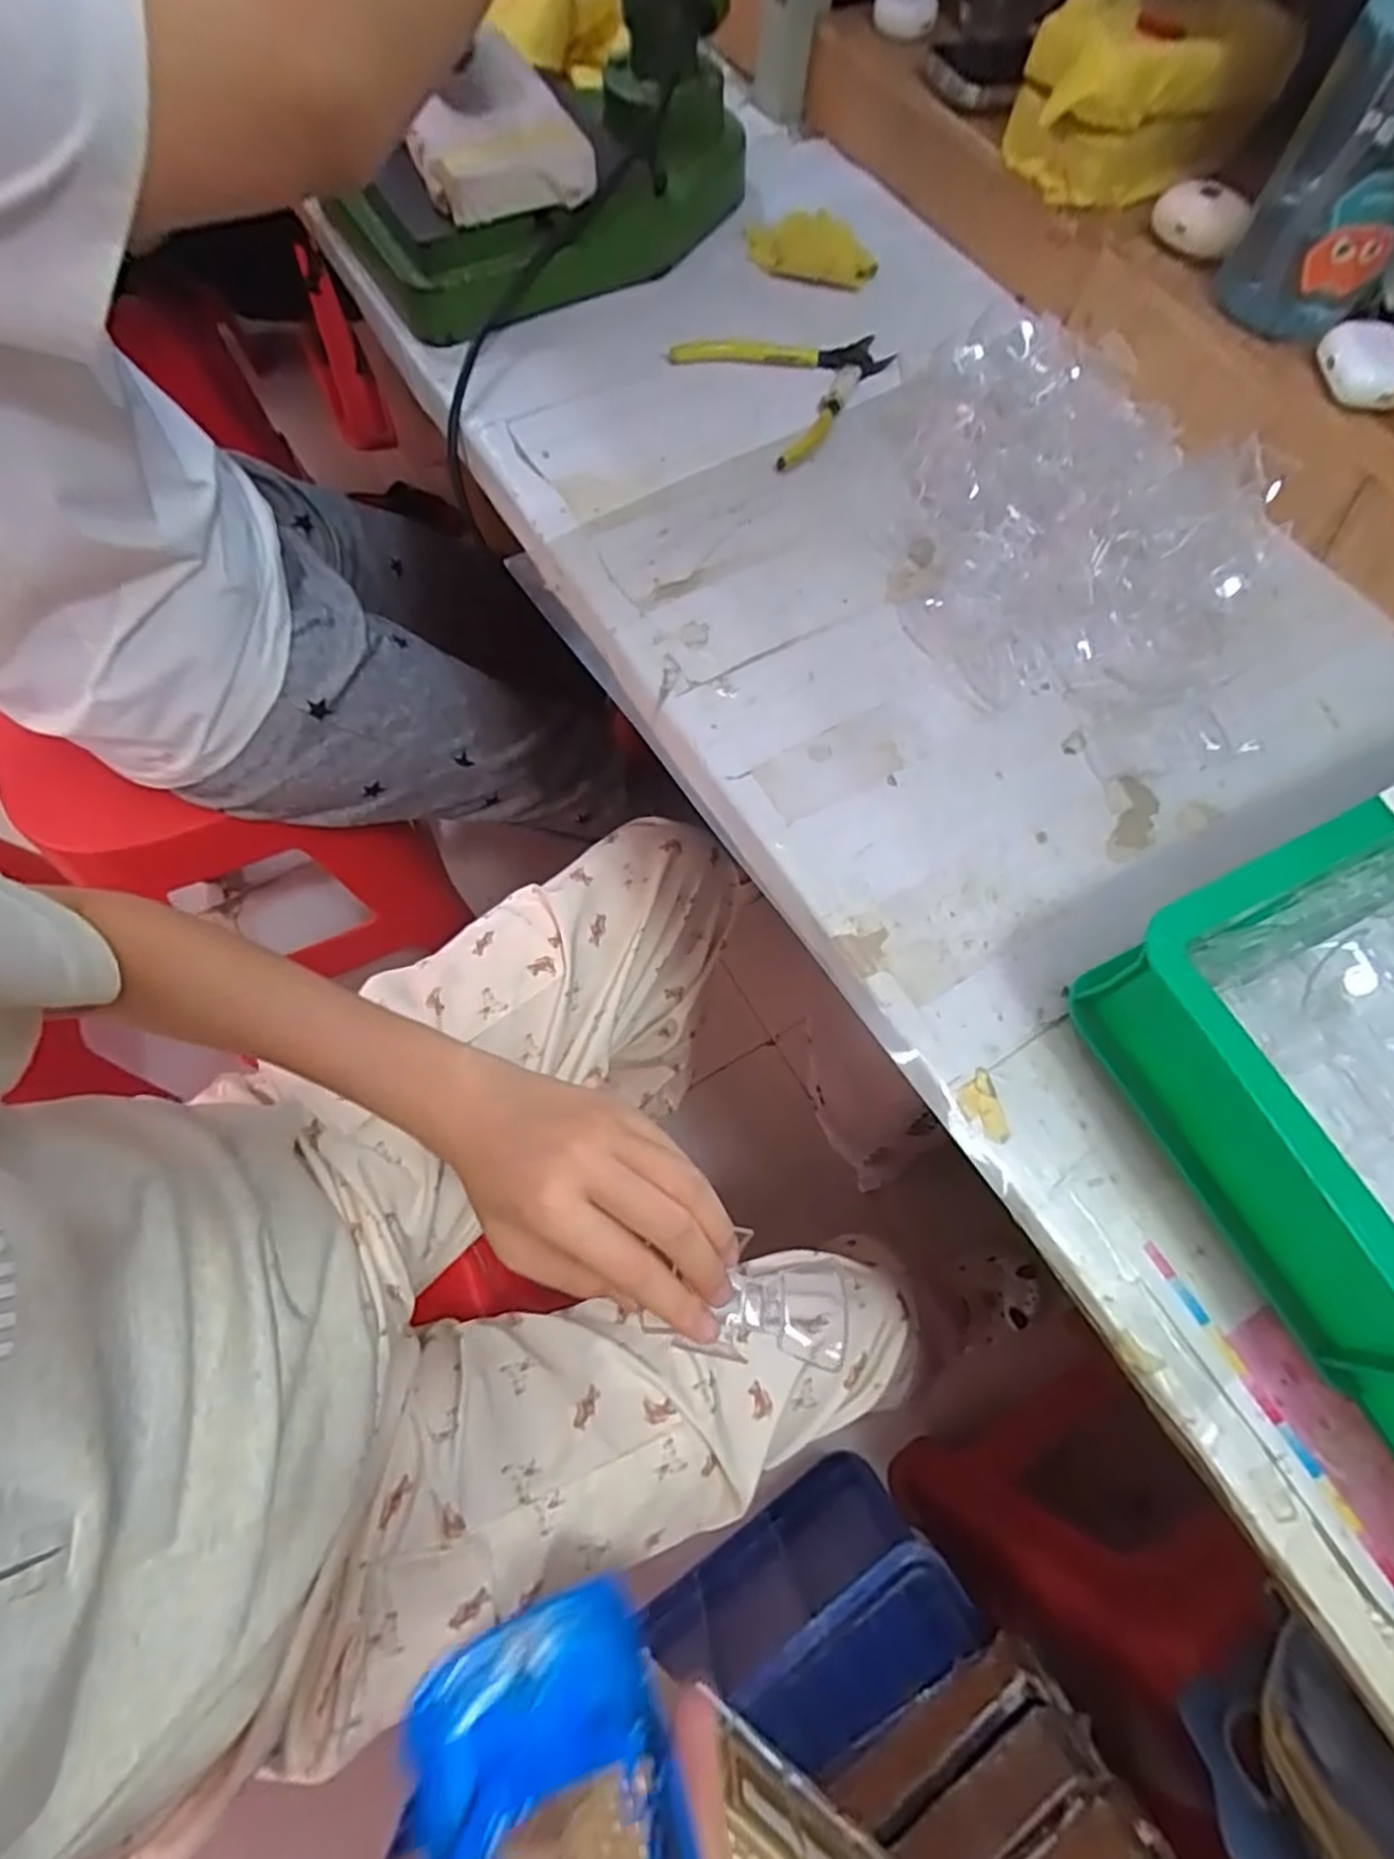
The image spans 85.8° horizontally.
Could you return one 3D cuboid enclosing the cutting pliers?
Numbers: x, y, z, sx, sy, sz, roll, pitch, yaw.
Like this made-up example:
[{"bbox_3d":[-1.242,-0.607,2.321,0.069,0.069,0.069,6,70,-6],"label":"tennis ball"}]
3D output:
[{"bbox_3d":[0.072,-0.380,0.513,0.135,0.023,0.126,-35,73,-16],"label":"cutting pliers"}]

